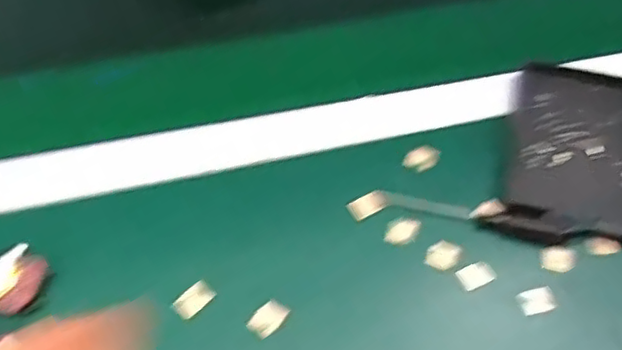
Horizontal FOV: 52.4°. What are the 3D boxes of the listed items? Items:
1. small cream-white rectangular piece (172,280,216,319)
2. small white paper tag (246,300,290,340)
[{"bbox_3d":[-0.074,0.079,0.400,0.016,0.010,0.026,35,62,21],"label":"small cream-white rectangular piece"},{"bbox_3d":[-0.026,0.089,0.392,0.017,0.009,0.025,29,60,18],"label":"small white paper tag"}]

